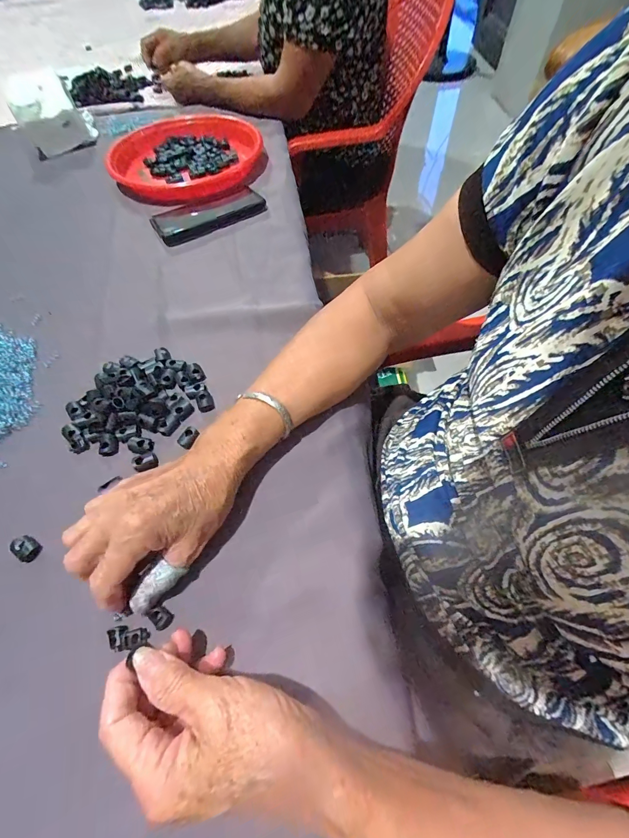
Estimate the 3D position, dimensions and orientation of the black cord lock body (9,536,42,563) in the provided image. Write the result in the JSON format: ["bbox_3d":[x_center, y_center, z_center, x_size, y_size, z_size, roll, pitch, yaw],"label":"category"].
[{"bbox_3d":[-0.240,0.106,0.294,0.027,0.007,0.016,25,64,17],"label":"black cord lock body"}]

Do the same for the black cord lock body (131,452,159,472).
[{"bbox_3d":[-0.157,0.040,0.330,0.020,0.011,0.012,-22,60,-9],"label":"black cord lock body"}]

